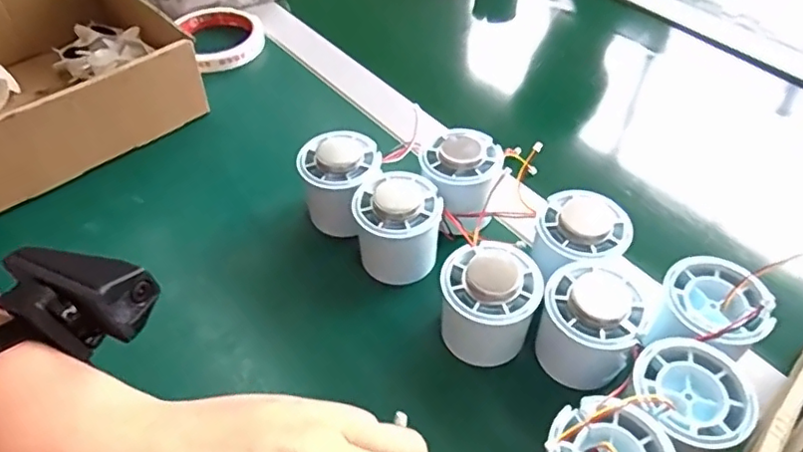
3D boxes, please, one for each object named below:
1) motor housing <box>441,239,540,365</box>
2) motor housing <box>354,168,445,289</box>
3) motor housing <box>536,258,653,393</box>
[{"bbox_3d":[0.050,0.046,0.342,0.052,0.055,0.047,-2,48,-2],"label":"motor housing"},{"bbox_3d":[-0.001,0.003,0.381,0.055,0.056,0.058,-9,49,-9],"label":"motor housing"},{"bbox_3d":[0.105,0.054,0.329,0.051,0.052,0.052,0,48,0],"label":"motor housing"}]

